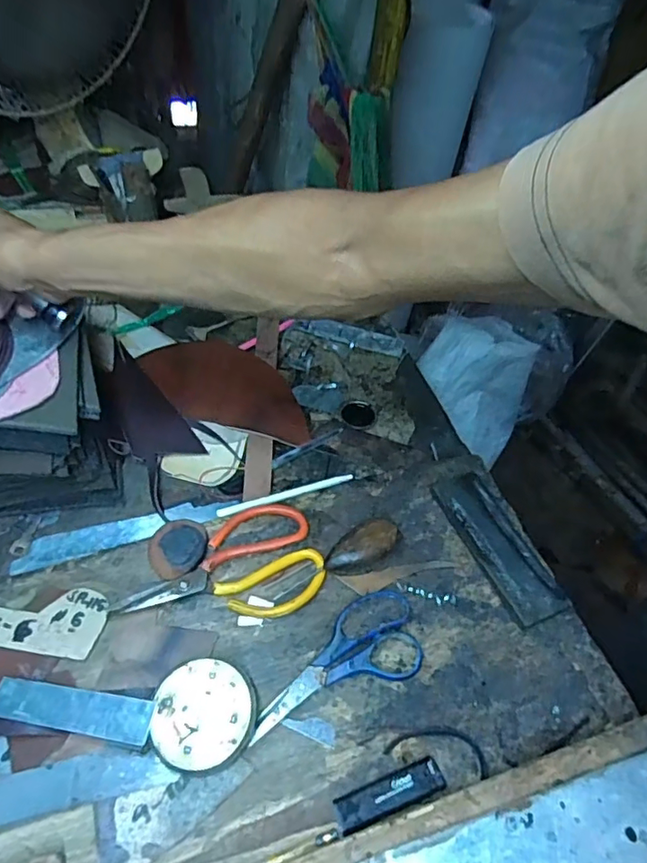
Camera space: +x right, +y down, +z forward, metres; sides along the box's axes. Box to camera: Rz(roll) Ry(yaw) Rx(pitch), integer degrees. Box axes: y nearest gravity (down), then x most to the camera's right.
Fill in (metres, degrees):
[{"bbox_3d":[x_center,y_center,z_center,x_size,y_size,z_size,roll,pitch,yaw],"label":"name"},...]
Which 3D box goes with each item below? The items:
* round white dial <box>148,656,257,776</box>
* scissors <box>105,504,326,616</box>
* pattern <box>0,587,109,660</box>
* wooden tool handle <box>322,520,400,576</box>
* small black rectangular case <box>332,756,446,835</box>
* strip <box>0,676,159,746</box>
[{"bbox_3d":[-0.088,0.213,0.409,0.072,0.025,0.074,-1,51,-5],"label":"round white dial"},{"bbox_3d":[-0.089,0.116,0.494,0.173,0.013,0.103,-1,51,-5],"label":"scissors"},{"bbox_3d":[-0.247,0.154,0.459,0.122,0.004,0.054,9,57,1],"label":"pattern"},{"bbox_3d":[0.035,0.104,0.498,0.072,0.023,0.036,-21,55,-20],"label":"wooden tool handle"},{"bbox_3d":[0.048,0.260,0.391,0.081,0.009,0.023,-14,53,-16],"label":"small black rectangular case"},{"bbox_3d":[-0.188,0.206,0.407,0.127,0.005,0.029,5,56,10],"label":"strip"}]

